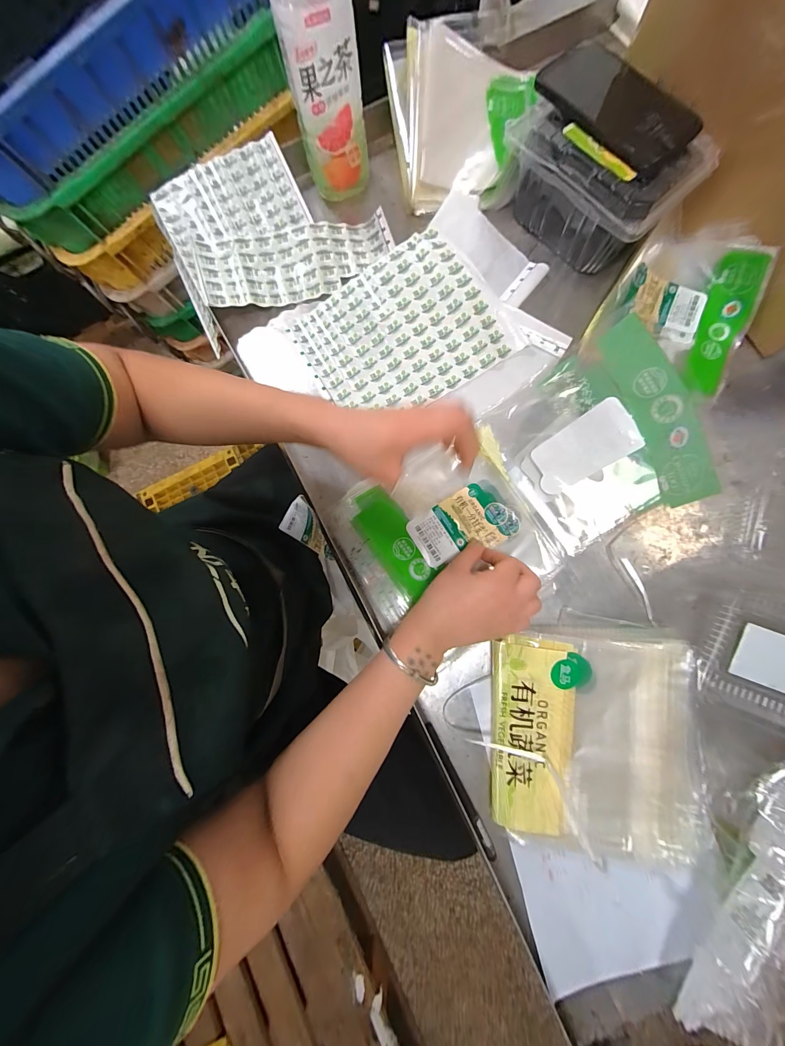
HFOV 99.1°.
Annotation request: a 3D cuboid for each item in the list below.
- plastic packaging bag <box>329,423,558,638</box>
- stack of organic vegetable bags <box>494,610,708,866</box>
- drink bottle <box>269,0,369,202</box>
[{"bbox_3d":[0.061,0.014,0.391,0.224,0.034,0.195,-26,81,-4],"label":"plastic packaging bag"},{"bbox_3d":[0.214,0.218,0.351,0.210,0.019,0.221,3,80,1],"label":"stack of organic vegetable bags"},{"bbox_3d":[-0.083,-0.532,0.393,0.088,0.202,0.075,1,81,4],"label":"drink bottle"}]

